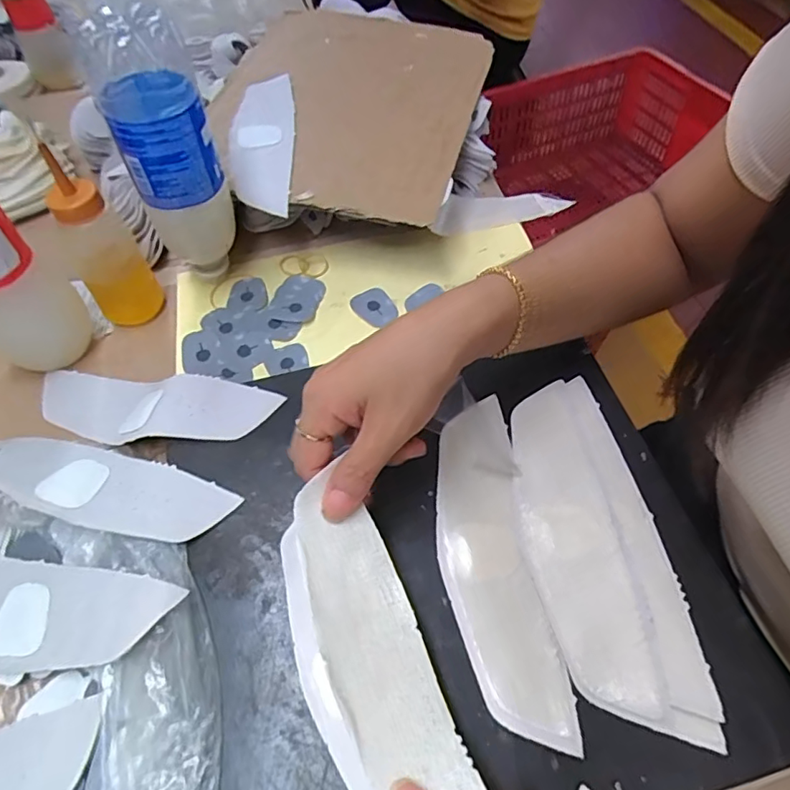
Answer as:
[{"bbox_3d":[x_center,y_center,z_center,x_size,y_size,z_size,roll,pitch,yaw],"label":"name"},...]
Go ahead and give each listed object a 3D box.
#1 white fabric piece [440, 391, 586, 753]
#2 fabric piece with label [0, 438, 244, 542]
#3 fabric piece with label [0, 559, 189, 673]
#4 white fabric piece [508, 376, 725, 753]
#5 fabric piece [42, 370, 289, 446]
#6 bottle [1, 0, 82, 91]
[{"bbox_3d":[0.055,0.090,0.320,0.053,0.006,0.193,-6,56,-2],"label":"white fabric piece"},{"bbox_3d":[-0.183,0.054,0.341,0.157,0.019,0.059,19,59,15],"label":"fabric piece with label"},{"bbox_3d":[-0.186,0.122,0.308,0.139,0.019,0.056,-6,54,16],"label":"fabric piece with label"},{"bbox_3d":[0.113,0.079,0.318,0.078,0.011,0.203,-6,56,-4],"label":"white fabric piece"},{"bbox_3d":[-0.177,0.008,0.395,0.186,0.025,0.055,8,56,8],"label":"fabric piece"},{"bbox_3d":[-0.462,-0.476,0.708,0.060,0.109,0.057,-32,60,-18],"label":"bottle"}]

